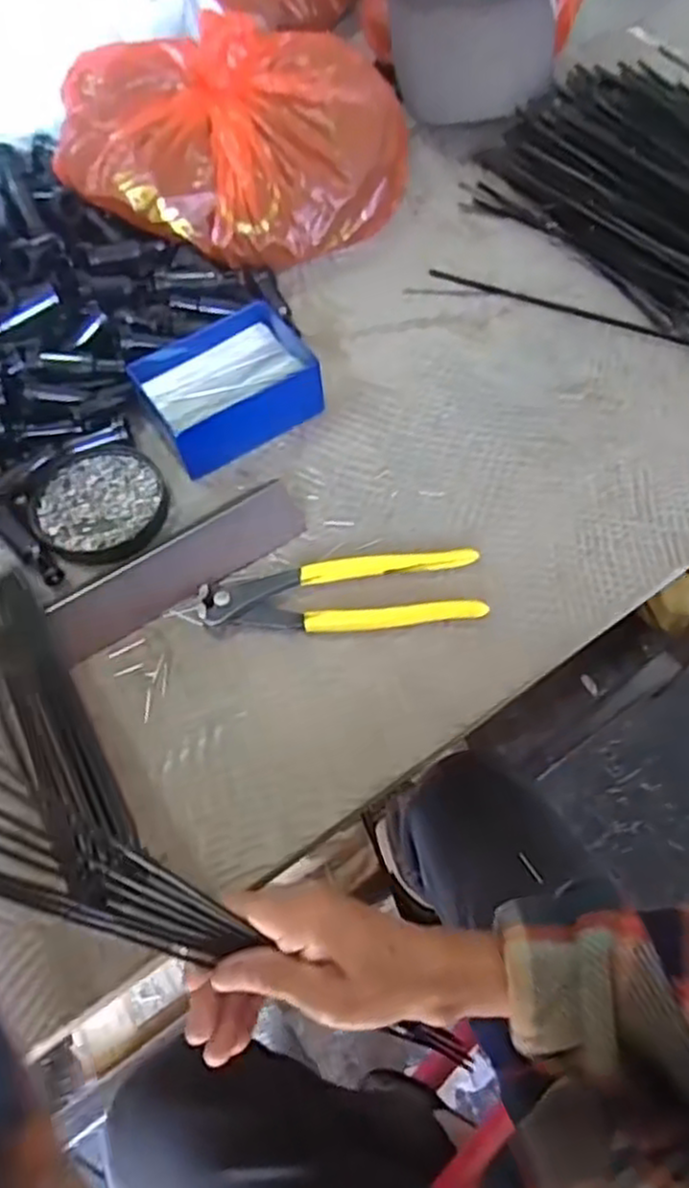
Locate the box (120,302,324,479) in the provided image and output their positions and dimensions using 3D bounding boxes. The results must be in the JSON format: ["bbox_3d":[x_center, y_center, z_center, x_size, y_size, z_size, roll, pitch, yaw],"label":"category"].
[{"bbox_3d":[-0.078,-0.142,0.505,0.112,0.045,0.086,-31,62,-14],"label":"box"}]

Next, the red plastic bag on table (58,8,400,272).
[{"bbox_3d":[-0.078,-0.353,0.581,0.247,0.118,0.197,5,60,7],"label":"red plastic bag on table"}]

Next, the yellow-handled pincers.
[{"bbox_3d":[-0.001,0.001,0.430,0.159,0.011,0.043,-6,59,1],"label":"yellow-handled pincers"}]

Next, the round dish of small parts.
[{"bbox_3d":[-0.157,-0.057,0.478,0.083,0.017,0.082,-2,59,3],"label":"round dish of small parts"}]

